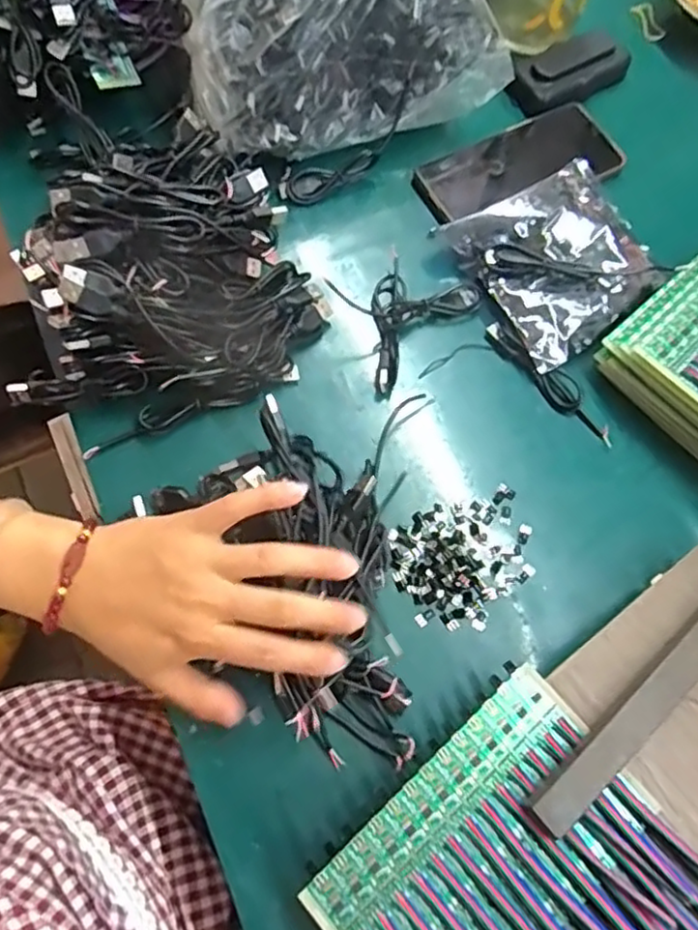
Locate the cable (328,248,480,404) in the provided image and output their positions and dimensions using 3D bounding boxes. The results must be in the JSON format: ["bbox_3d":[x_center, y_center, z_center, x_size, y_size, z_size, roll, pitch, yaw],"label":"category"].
[{"bbox_3d":[0.029,-0.115,0.486,0.090,0.012,0.110,40,74,12],"label":"cable"}]

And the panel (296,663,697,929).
[{"bbox_3d":[0.099,0.227,0.324,0.160,0.016,0.188,-38,72,-17],"label":"panel"}]

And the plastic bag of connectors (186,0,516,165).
[{"bbox_3d":[-0.003,-0.333,0.487,0.230,0.131,0.125,-15,72,-6],"label":"plastic bag of connectors"}]

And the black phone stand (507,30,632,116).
[{"bbox_3d":[0.185,-0.337,0.573,0.116,0.026,0.052,-28,74,-11],"label":"black phone stand"}]

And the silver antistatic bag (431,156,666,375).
[{"bbox_3d":[0.158,-0.153,0.494,0.131,0.030,0.129,-32,74,-12],"label":"silver antistatic bag"}]

